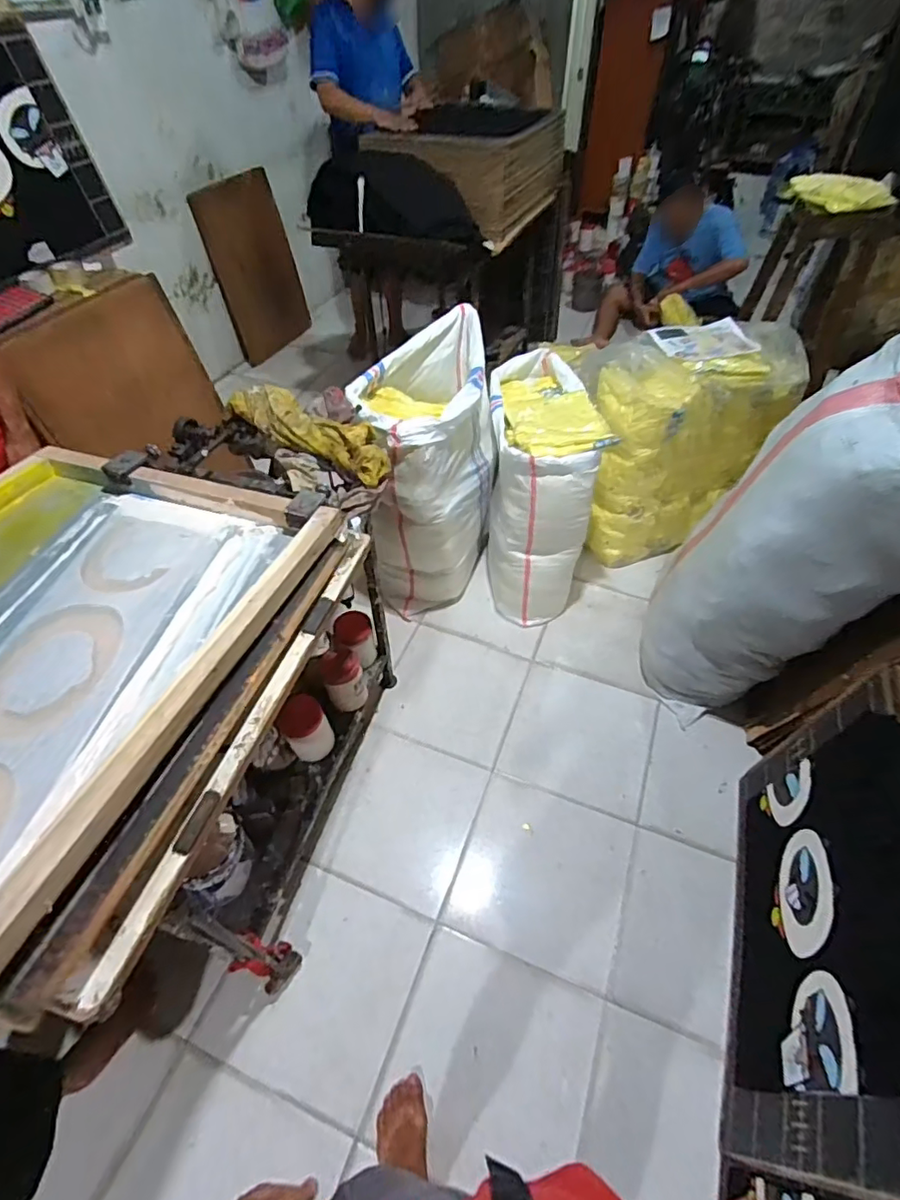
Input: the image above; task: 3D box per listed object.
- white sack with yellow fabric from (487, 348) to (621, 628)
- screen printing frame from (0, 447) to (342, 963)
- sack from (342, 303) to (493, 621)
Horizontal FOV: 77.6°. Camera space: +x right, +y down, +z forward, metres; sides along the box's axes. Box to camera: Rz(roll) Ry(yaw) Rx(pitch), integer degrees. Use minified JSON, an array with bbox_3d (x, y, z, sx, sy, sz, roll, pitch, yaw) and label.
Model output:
[{"bbox_3d":[0.292,-0.383,1.863,0.314,0.599,0.707,-1,54,0],"label":"white sack with yellow fabric"},{"bbox_3d":[-0.682,0.061,0.848,0.747,0.064,0.868,14,46,11],"label":"screen printing frame"},{"bbox_3d":[-0.063,-0.412,1.819,0.392,0.700,0.613,3,54,3],"label":"sack"}]

